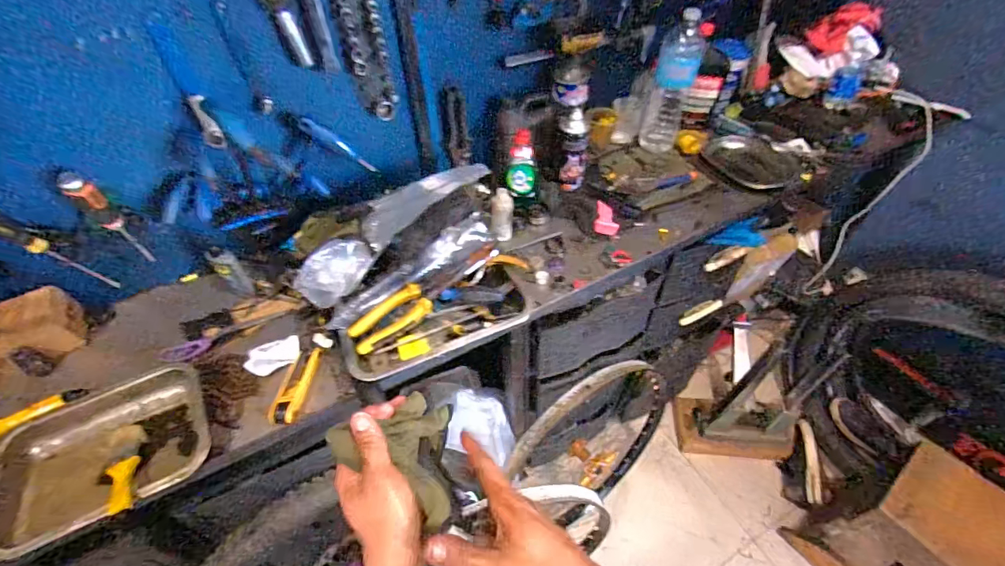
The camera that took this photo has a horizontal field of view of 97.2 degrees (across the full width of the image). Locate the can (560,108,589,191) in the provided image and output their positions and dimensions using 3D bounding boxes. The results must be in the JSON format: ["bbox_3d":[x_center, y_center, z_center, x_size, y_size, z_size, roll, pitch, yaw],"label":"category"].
[{"bbox_3d":[0.153,-0.280,0.966,0.061,0.163,0.069,4,48,6],"label":"can"}]

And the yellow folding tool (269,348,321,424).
[{"bbox_3d":[-0.327,0.161,0.698,0.039,0.022,0.127,3,48,5],"label":"yellow folding tool"}]

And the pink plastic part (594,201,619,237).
[{"bbox_3d":[0.222,-0.144,0.946,0.046,0.022,0.105,5,48,7],"label":"pink plastic part"}]

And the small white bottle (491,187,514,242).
[{"bbox_3d":[-0.001,-0.134,0.894,0.053,0.104,0.049,1,48,3],"label":"small white bottle"}]

